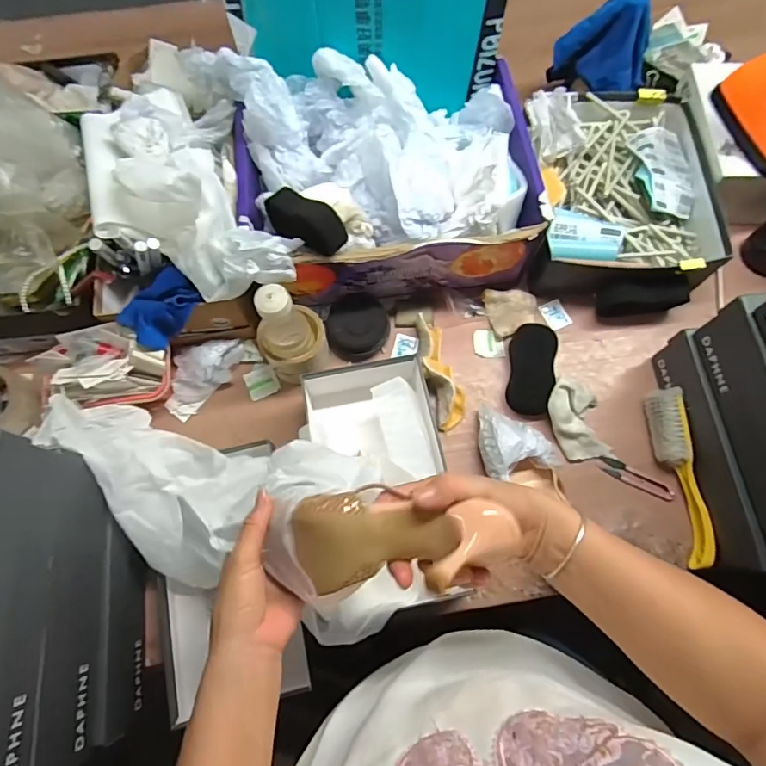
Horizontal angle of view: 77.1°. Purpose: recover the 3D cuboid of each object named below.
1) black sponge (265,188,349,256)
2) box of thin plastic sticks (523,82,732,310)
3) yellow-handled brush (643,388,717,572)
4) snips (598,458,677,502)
[{"bbox_3d":[-0.102,-0.205,0.610,0.120,0.059,0.029,28,43,26],"label":"black sponge"},{"bbox_3d":[0.353,-0.291,0.742,0.274,0.112,0.345,-2,71,0],"label":"box of thin plastic sticks"},{"bbox_3d":[0.390,0.120,0.635,0.037,0.050,0.230,-4,71,-1],"label":"yellow-handled brush"},{"bbox_3d":[0.344,0.130,0.655,0.101,0.011,0.024,26,73,9],"label":"snips"}]

